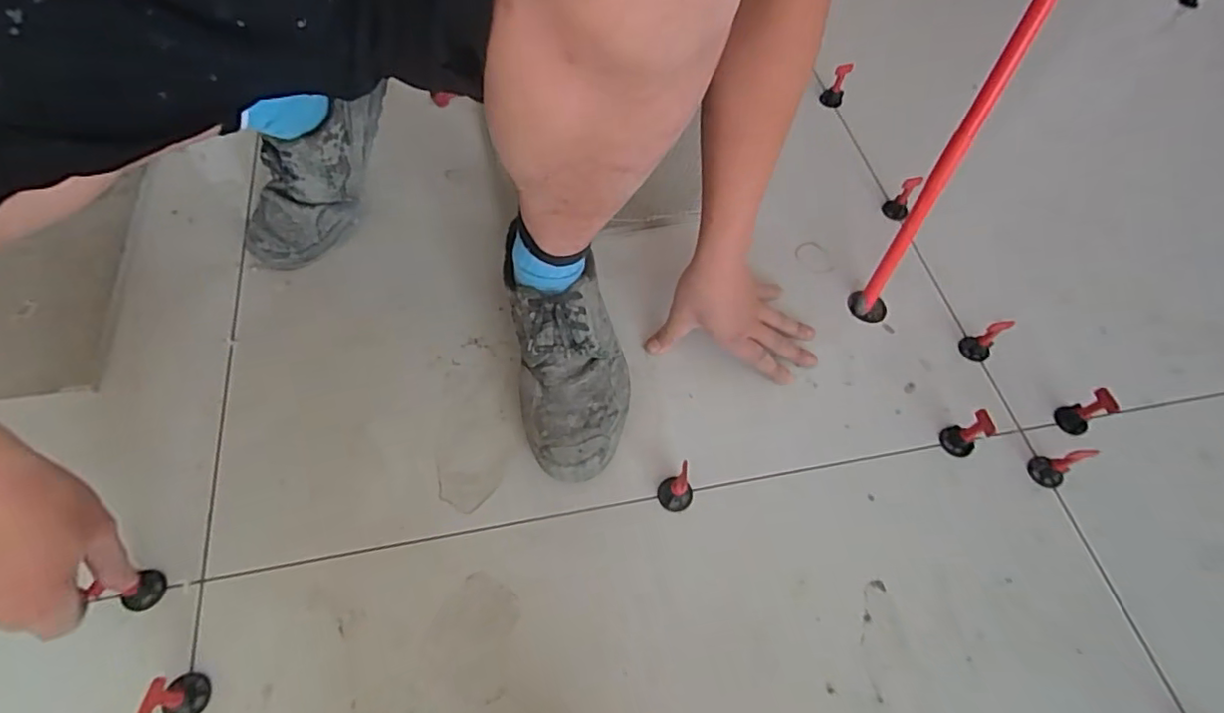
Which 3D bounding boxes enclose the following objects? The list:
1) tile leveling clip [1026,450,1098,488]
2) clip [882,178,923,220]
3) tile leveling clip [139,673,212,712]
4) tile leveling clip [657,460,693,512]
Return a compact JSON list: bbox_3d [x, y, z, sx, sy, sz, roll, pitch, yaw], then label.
[{"bbox_3d":[0.409,0.099,0.540,0.025,0.060,0.029,-17,63,-13],"label":"tile leveling clip"},{"bbox_3d":[0.340,-0.185,0.698,0.027,0.062,0.027,31,63,14],"label":"clip"},{"bbox_3d":[-0.305,0.235,0.409,0.025,0.053,0.029,0,60,-3],"label":"tile leveling clip"},{"bbox_3d":[0.056,0.113,0.509,0.030,0.052,0.028,1,60,-2],"label":"tile leveling clip"}]

